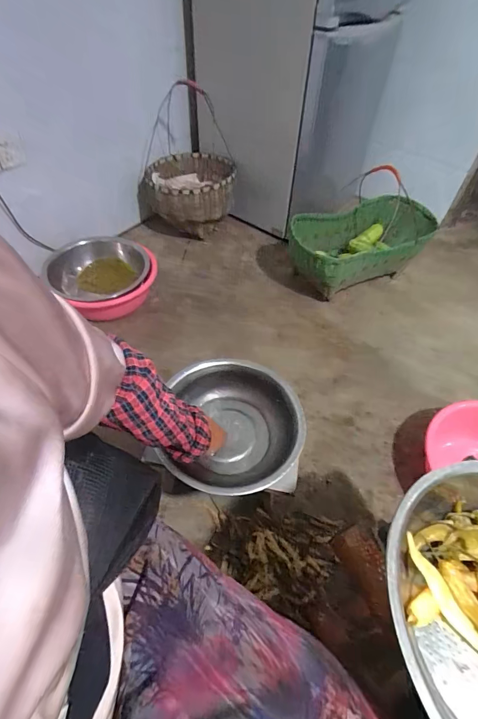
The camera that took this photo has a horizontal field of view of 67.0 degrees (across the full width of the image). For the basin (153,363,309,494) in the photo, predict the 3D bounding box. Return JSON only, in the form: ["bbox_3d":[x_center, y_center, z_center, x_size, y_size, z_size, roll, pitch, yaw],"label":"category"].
[{"bbox_3d":[-0.009,0.131,0.710,0.256,0.078,0.277,2,52,-5],"label":"basin"}]

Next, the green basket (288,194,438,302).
[{"bbox_3d":[0.446,-0.446,1.396,0.600,0.223,0.334,-21,56,-21],"label":"green basket"}]

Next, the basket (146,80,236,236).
[{"bbox_3d":[-0.192,-0.665,1.458,0.320,0.211,0.310,1,51,-5],"label":"basket"}]

